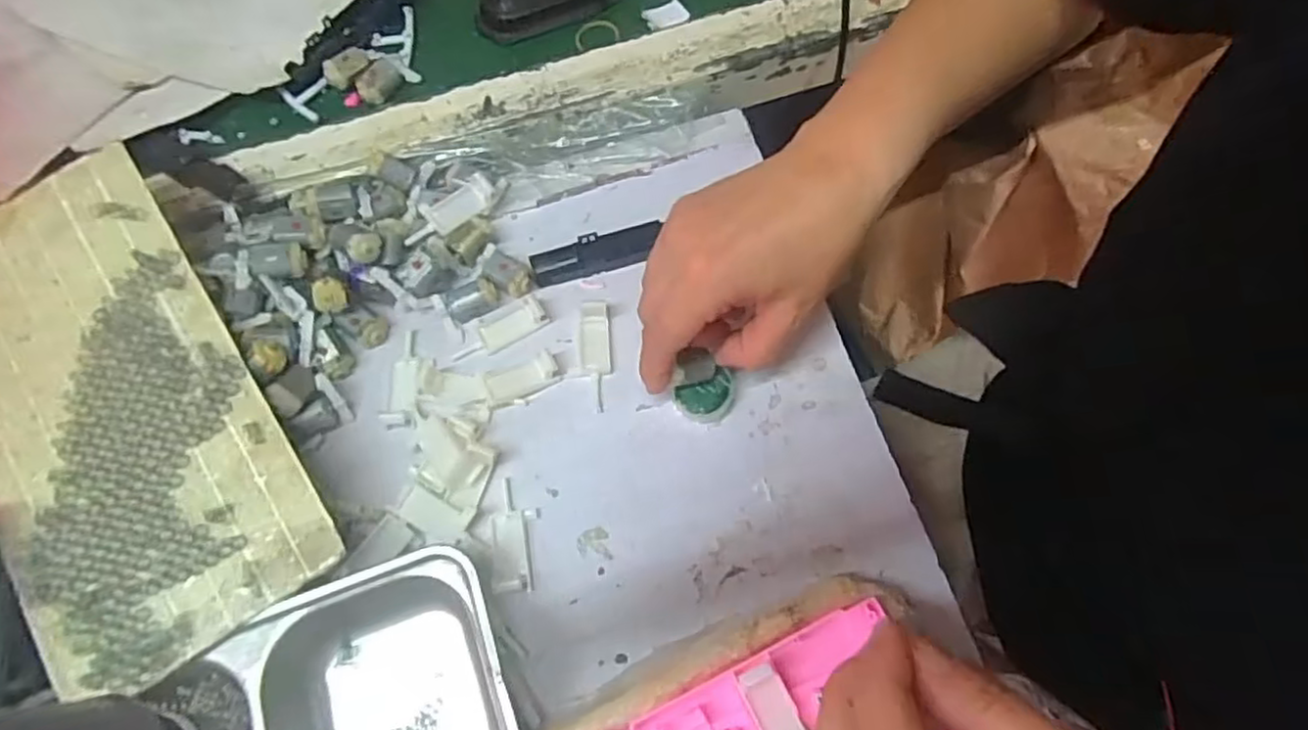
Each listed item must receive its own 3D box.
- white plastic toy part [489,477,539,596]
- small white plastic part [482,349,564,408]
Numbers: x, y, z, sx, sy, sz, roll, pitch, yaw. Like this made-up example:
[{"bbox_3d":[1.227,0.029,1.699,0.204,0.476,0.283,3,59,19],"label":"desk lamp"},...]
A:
[{"bbox_3d":[-0.073,0.088,0.360,0.023,0.013,0.056,-6,69,0],"label":"white plastic toy part"},{"bbox_3d":[-0.074,0.007,0.389,0.042,0.012,0.025,-21,70,-5],"label":"small white plastic part"}]

